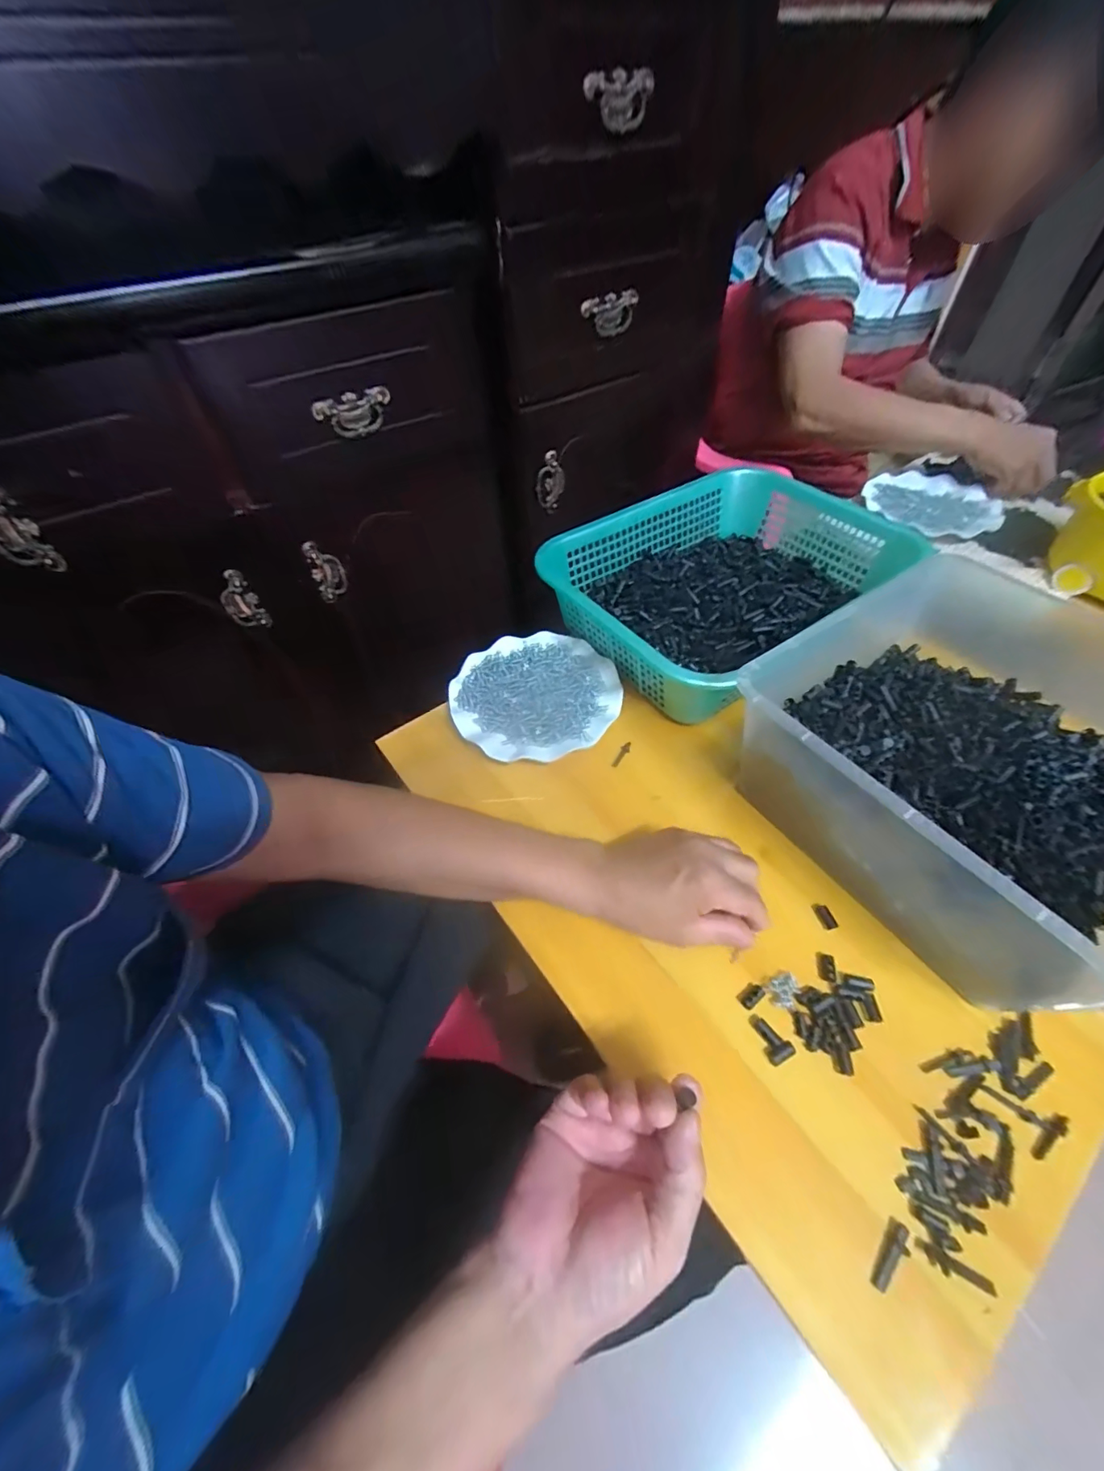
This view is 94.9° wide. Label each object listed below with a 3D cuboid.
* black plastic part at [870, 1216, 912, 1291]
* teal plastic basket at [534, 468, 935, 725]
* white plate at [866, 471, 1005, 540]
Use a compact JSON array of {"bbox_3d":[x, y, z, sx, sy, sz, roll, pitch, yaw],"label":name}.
[{"bbox_3d":[0.196,0.301,0.292,0.013,0.004,0.036,32,59,25],"label":"black plastic part"},{"bbox_3d":[0.220,-0.190,0.616,0.413,0.085,0.300,-30,56,-20],"label":"teal plastic basket"},{"bbox_3d":[0.590,-0.356,0.780,0.185,0.017,0.177,-1,51,2],"label":"white plate"}]

